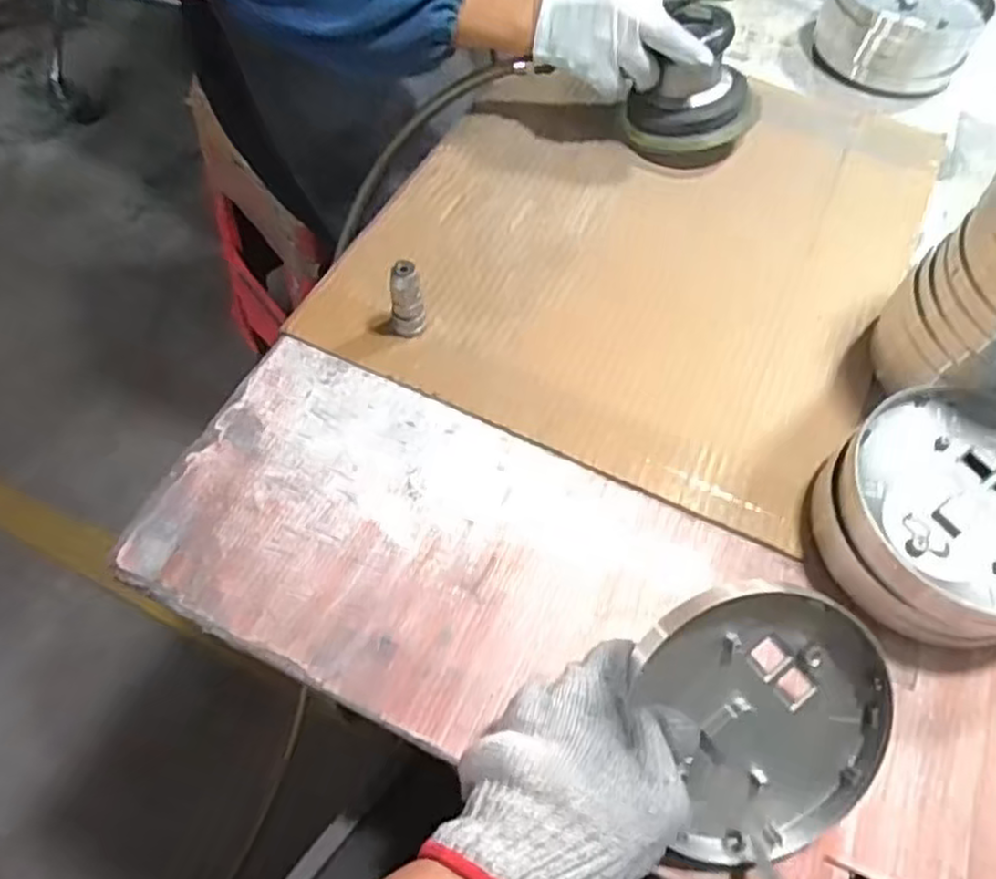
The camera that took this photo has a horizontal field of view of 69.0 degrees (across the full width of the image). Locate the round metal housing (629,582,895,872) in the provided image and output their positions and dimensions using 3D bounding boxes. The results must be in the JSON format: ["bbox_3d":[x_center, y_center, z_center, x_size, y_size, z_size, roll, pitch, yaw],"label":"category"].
[{"bbox_3d":[0.132,0.137,0.355,0.115,0.020,0.133,-10,94,-7],"label":"round metal housing"}]

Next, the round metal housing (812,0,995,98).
[{"bbox_3d":[0.382,-0.396,0.686,0.138,0.056,0.128,37,66,16],"label":"round metal housing"}]

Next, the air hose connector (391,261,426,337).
[{"bbox_3d":[-0.062,-0.095,0.494,0.024,0.056,0.019,-10,62,-8],"label":"air hose connector"}]

